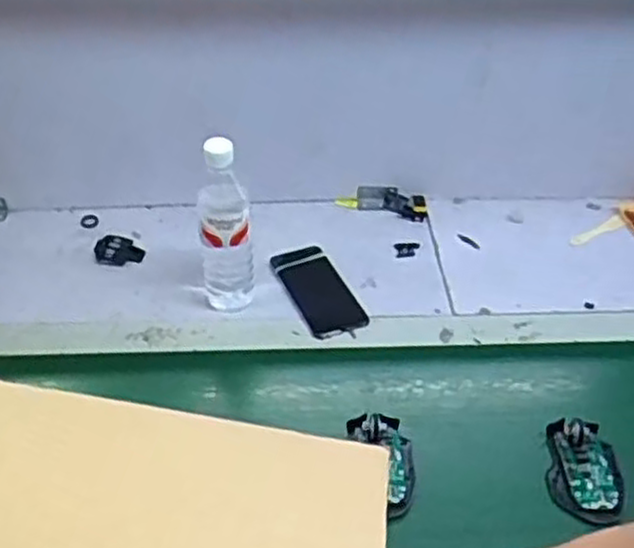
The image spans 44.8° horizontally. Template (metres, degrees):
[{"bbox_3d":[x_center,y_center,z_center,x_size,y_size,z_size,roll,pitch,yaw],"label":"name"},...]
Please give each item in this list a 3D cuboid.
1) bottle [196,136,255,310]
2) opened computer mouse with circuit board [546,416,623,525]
[{"bbox_3d":[-0.111,-0.063,0.916,0.062,0.232,0.073,-2,42,-3],"label":"bottle"},{"bbox_3d":[0.273,0.197,0.783,0.071,0.021,0.108,9,42,9],"label":"opened computer mouse with circuit board"}]

